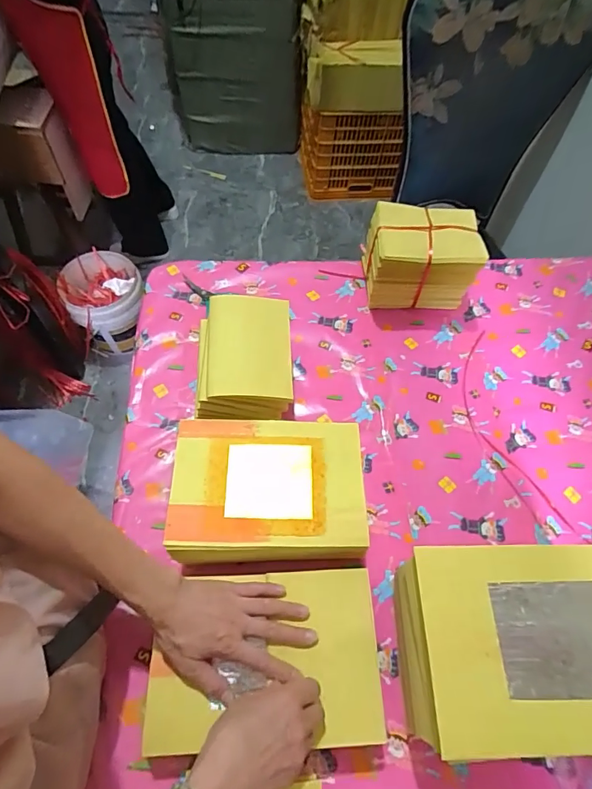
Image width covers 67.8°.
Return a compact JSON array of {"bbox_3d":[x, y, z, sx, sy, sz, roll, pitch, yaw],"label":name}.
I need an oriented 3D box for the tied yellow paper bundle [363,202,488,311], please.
[{"bbox_3d":[0.205,-0.227,0.747,0.165,0.139,0.118,1,62,-2],"label":"tied yellow paper bundle"}]

